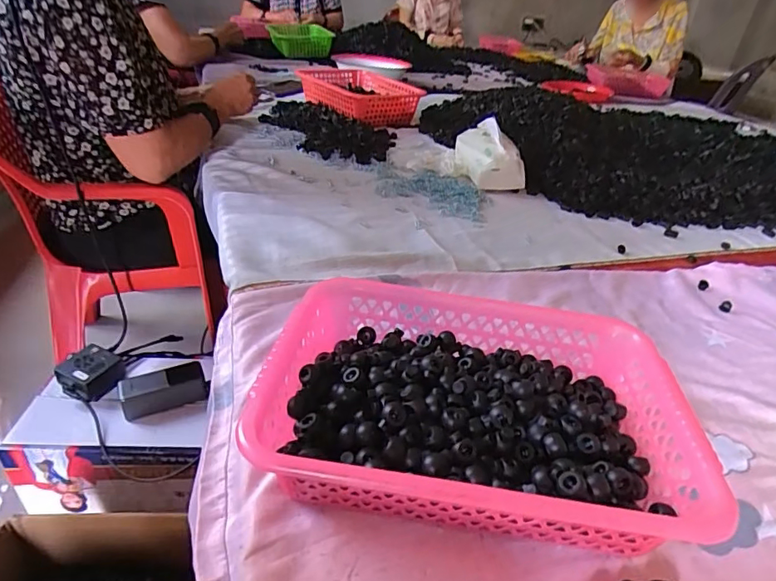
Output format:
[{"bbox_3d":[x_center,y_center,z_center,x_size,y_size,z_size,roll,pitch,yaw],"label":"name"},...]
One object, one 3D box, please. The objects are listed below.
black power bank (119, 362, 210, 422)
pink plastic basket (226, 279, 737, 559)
[{"bbox_3d":[-0.371,0.164,0.819,0.130,0.045,0.058,-9,36,-22],"label":"black power bank"},{"bbox_3d":[0.064,0.091,0.389,0.302,0.069,0.206,9,33,4],"label":"pink plastic basket"}]

